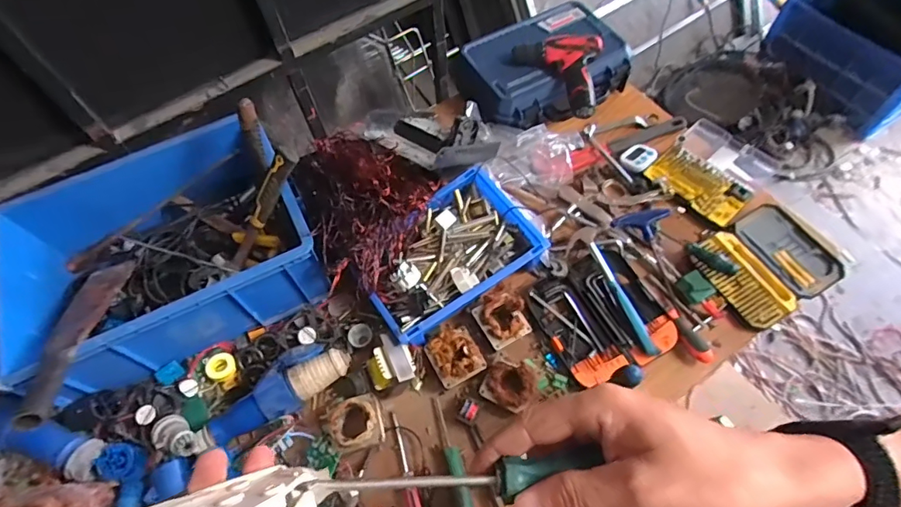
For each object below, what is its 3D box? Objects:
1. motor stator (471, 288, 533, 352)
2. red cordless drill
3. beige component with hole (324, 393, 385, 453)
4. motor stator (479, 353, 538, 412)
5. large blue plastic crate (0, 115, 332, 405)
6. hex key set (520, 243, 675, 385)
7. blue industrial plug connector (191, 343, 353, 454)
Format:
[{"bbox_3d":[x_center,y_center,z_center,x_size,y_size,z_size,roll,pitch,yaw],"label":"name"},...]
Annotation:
[{"bbox_3d":[0.093,0.113,0.858,0.089,0.069,0.091,-28,62,-12],"label":"motor stator"},{"bbox_3d":[0.222,-0.381,1.022,0.188,0.080,0.167,6,61,7],"label":"red cordless drill"},{"bbox_3d":[-0.156,0.276,0.777,0.092,0.050,0.077,-18,60,-7],"label":"beige component with hole"},{"bbox_3d":[0.100,0.218,0.808,0.086,0.048,0.080,22,64,15],"label":"motor stator"},{"bbox_3d":[-0.501,-0.008,0.865,0.477,0.170,0.440,-27,62,-12],"label":"large blue plastic crate"},{"bbox_3d":[0.267,0.102,0.869,0.208,0.034,0.222,-21,61,-8],"label":"hex key set"},{"bbox_3d":[-0.286,0.230,0.782,0.260,0.062,0.080,-34,64,-15],"label":"blue industrial plug connector"}]

